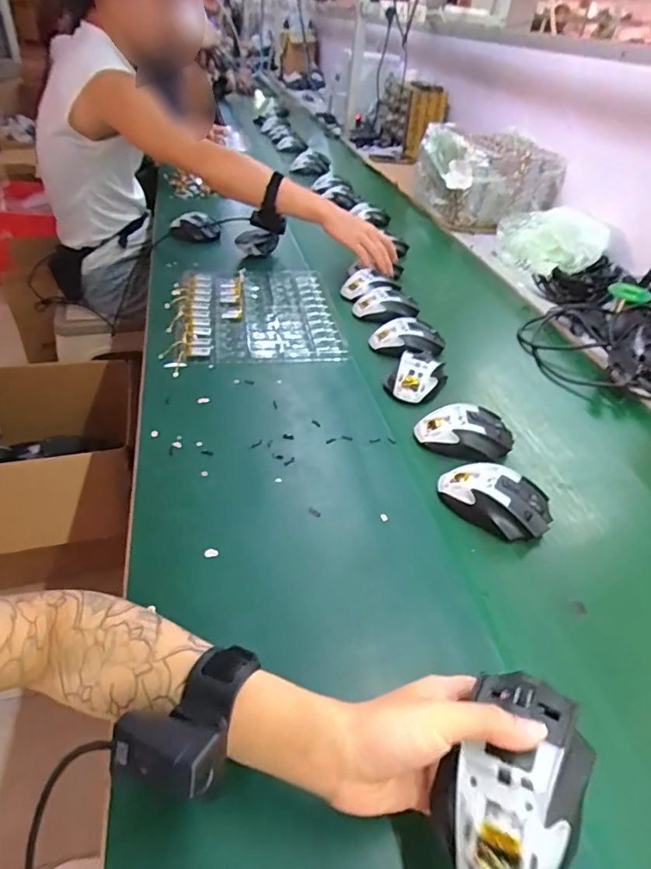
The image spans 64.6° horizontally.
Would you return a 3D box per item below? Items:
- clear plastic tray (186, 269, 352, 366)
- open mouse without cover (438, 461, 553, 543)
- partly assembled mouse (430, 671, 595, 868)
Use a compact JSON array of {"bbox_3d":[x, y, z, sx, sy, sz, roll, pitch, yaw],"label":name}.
[{"bbox_3d":[-0.107,-0.212,0.859,0.245,0.018,0.309,-3,40,-10],"label":"clear plastic tray"},{"bbox_3d":[0.181,0.065,0.547,0.113,0.031,0.068,26,43,23],"label":"open mouse without cover"},{"bbox_3d":[0.106,0.196,0.293,0.066,0.052,0.111,25,45,22],"label":"partly assembled mouse"}]

